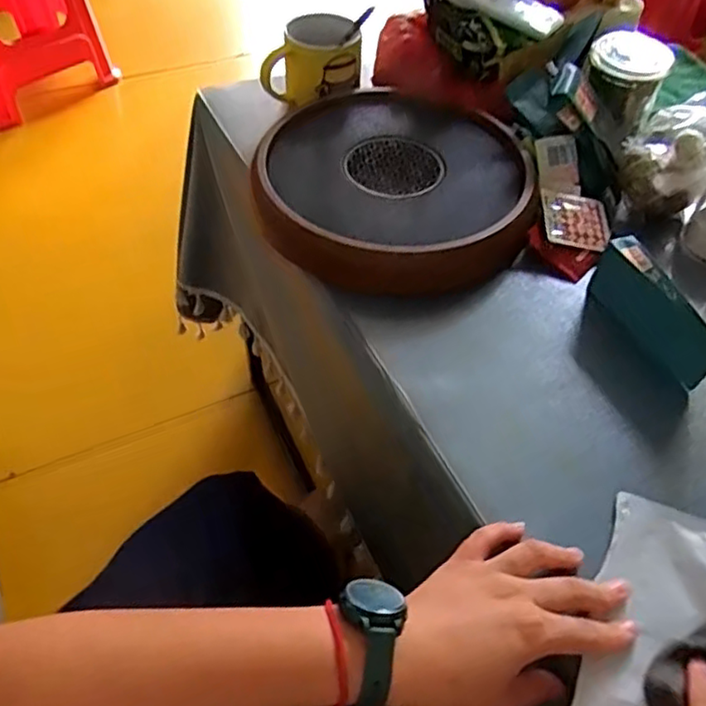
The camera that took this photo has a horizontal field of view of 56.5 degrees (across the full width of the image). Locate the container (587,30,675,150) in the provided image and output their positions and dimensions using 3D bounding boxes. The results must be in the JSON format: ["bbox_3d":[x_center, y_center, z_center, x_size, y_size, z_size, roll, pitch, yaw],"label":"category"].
[{"bbox_3d":[0.275,-0.272,0.678,0.078,0.088,0.077,20,52,14],"label":"container"}]

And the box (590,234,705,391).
[{"bbox_3d":[0.246,-0.033,0.533,0.024,0.055,0.125,-14,52,-15],"label":"box"}]

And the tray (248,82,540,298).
[{"bbox_3d":[0.039,-0.173,0.647,0.251,0.057,0.269,2,50,-2],"label":"tray"}]

